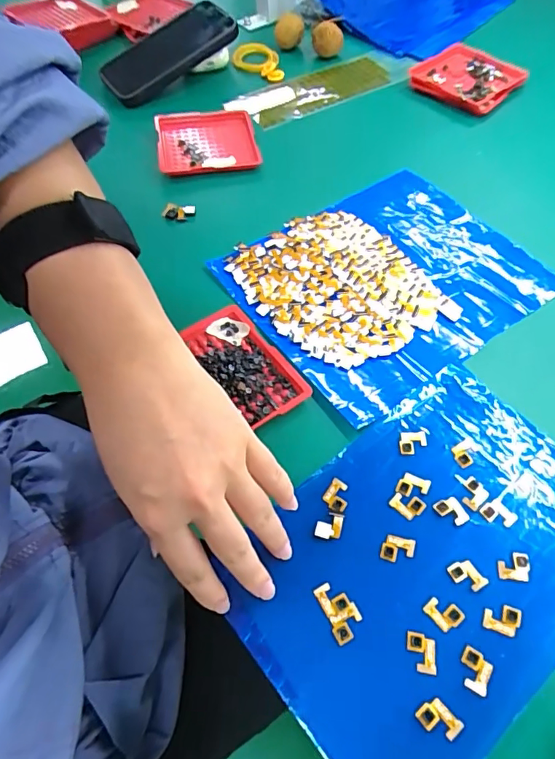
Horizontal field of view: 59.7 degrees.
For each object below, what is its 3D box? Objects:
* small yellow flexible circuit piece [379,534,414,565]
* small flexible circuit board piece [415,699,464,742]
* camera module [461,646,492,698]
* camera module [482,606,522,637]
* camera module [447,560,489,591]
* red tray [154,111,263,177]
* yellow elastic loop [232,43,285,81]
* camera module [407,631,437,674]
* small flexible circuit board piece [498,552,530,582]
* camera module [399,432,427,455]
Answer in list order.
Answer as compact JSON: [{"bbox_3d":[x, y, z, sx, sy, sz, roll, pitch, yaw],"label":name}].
[{"bbox_3d":[0.070,0.099,0.281,0.018,0.004,0.014,12,60,9],"label":"small yellow flexible circuit piece"},{"bbox_3d":[0.080,0.167,0.237,0.014,0.004,0.019,-38,65,-19],"label":"small flexible circuit board piece"},{"bbox_3d":[0.102,0.150,0.250,0.015,0.004,0.019,25,63,16],"label":"camera module"},{"bbox_3d":[0.122,0.130,0.264,0.018,0.004,0.015,18,61,12],"label":"camera module"},{"bbox_3d":[0.108,0.111,0.273,0.015,0.004,0.019,-33,63,-17],"label":"camera module"},{"bbox_3d":[-0.072,-0.241,0.492,0.098,0.018,0.095,-7,54,-10],"label":"red tray"},{"bbox_3d":[-0.025,-0.383,0.579,0.049,0.012,0.085,-10,55,-12],"label":"yellow elastic loop"},{"bbox_3d":[0.076,0.144,0.255,0.015,0.004,0.018,4,59,4],"label":"camera module"},{"bbox_3d":[0.136,0.106,0.276,0.018,0.004,0.015,4,59,4],"label":"small flexible circuit board piece"},{"bbox_3d":[0.089,0.041,0.317,0.019,0.004,0.015,-4,58,0],"label":"camera module"}]

